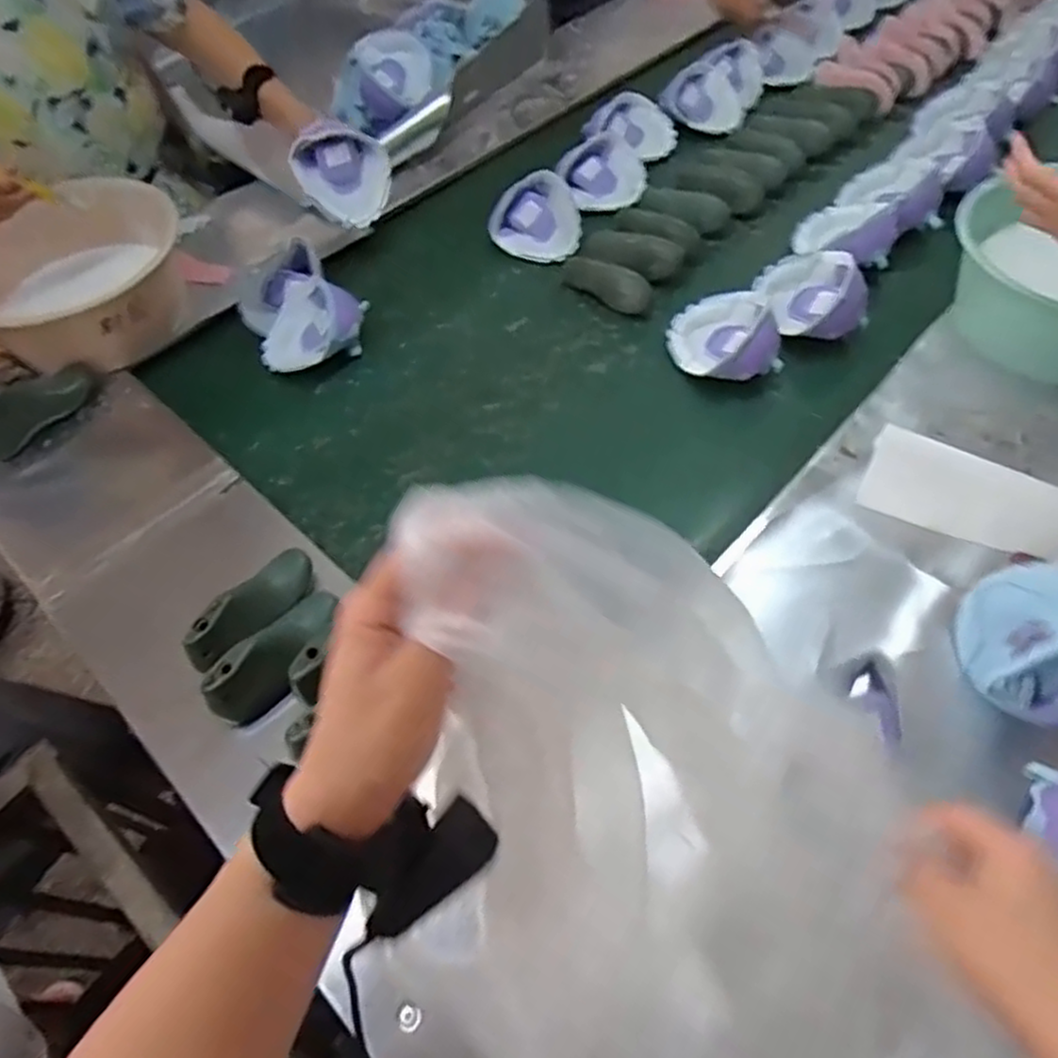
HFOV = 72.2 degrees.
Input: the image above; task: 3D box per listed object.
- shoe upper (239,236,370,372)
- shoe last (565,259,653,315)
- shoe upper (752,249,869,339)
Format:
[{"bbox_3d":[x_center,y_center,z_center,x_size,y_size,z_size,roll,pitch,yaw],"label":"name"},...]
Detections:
[{"bbox_3d":[-0.309,-0.293,0.984,0.145,0.084,0.141,38,68,26],"label":"shoe upper"},{"bbox_3d":[0.102,-0.347,1.018,0.139,0.038,0.063,37,67,26],"label":"shoe last"},{"bbox_3d":[0.364,-0.313,0.950,0.110,0.063,0.134,-15,56,-4],"label":"shoe upper"}]

